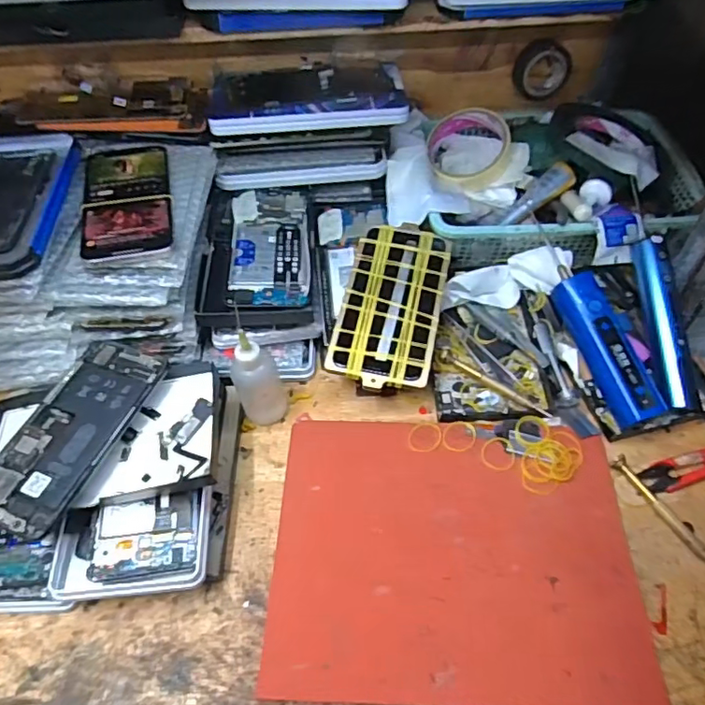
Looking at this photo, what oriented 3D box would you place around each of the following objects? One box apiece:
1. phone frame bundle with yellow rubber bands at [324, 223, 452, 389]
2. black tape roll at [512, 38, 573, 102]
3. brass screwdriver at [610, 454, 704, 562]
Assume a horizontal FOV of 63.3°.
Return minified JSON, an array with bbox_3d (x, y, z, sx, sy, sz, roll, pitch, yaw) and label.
[{"bbox_3d":[0.035,-0.046,0.500,0.083,0.009,0.162,11,63,7],"label":"phone frame bundle with yellow rubber bands"},{"bbox_3d":[0.198,-0.290,0.595,0.060,0.069,0.025,6,53,6],"label":"black tape roll"},{"bbox_3d":[0.237,0.122,0.428,0.012,0.004,0.108,-25,56,-17],"label":"brass screwdriver"}]

